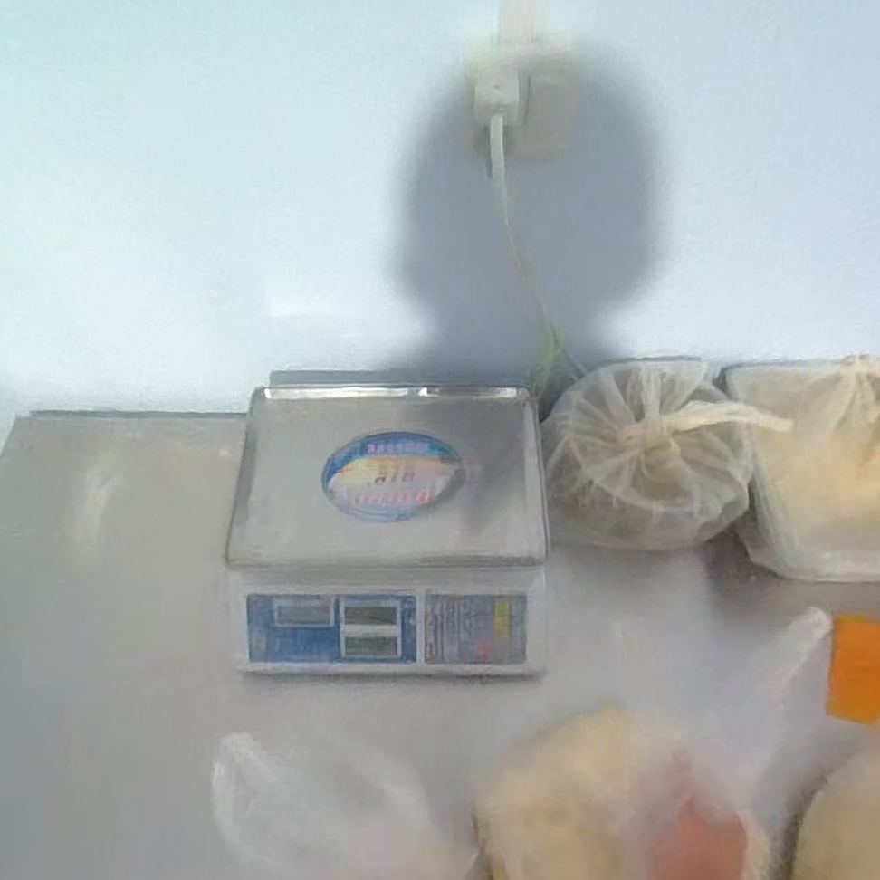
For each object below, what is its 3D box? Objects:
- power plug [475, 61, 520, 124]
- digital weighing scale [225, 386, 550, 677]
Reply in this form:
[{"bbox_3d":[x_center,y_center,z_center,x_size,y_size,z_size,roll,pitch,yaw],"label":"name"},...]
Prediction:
[{"bbox_3d":[0.042,-0.251,0.464,0.032,0.026,0.043,0,58,0],"label":"power plug"},{"bbox_3d":[-0.053,0.087,0.713,0.329,0.099,0.312,0,58,1],"label":"digital weighing scale"}]

